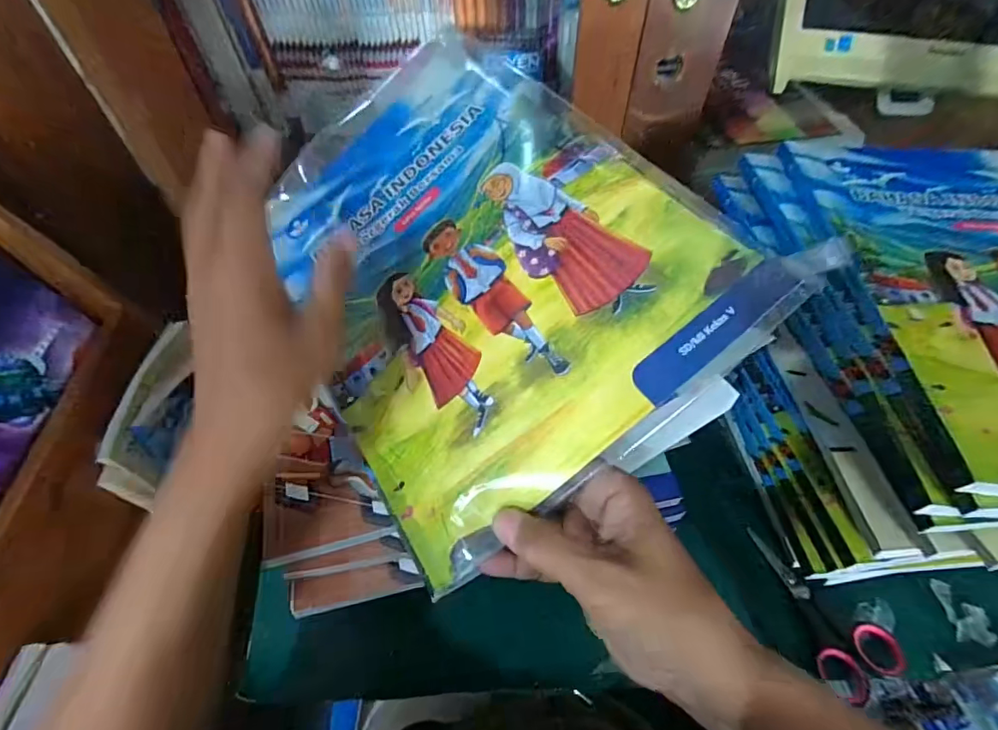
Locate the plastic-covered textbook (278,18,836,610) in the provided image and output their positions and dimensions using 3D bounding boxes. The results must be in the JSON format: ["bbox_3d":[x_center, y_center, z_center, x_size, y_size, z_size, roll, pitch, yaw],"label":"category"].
[{"bbox_3d":[-0.025,-0.066,0.275,0.214,0.009,0.312,-42,58,4],"label":"plastic-covered textbook"}]

